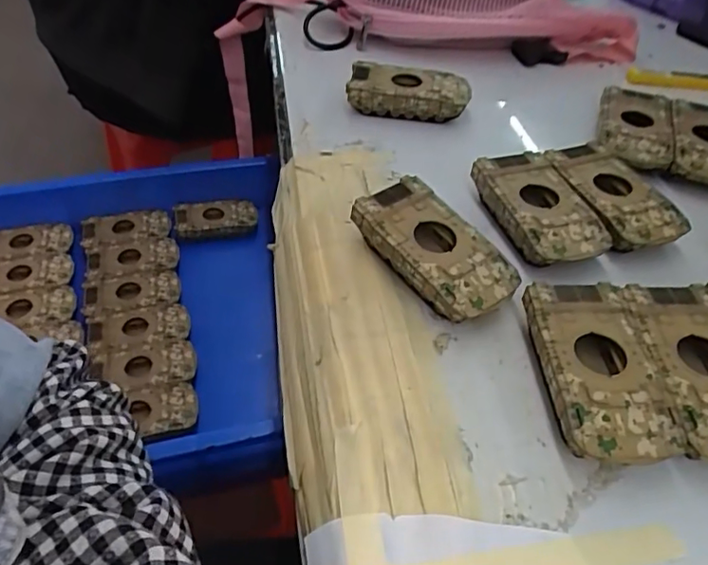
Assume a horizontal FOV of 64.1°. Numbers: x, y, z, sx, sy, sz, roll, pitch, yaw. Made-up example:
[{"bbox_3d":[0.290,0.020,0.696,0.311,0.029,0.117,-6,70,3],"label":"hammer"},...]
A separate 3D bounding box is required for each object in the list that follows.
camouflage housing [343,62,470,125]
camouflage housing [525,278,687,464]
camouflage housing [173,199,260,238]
[{"bbox_3d":[0.044,-0.152,0.455,0.093,0.030,0.041,8,45,4],"label":"camouflage housing"},{"bbox_3d":[0.115,0.044,0.273,0.051,0.023,0.092,1,45,-3],"label":"camouflage housing"},{"bbox_3d":[-0.165,-0.076,0.682,0.095,0.028,0.045,-7,46,-11],"label":"camouflage housing"}]

